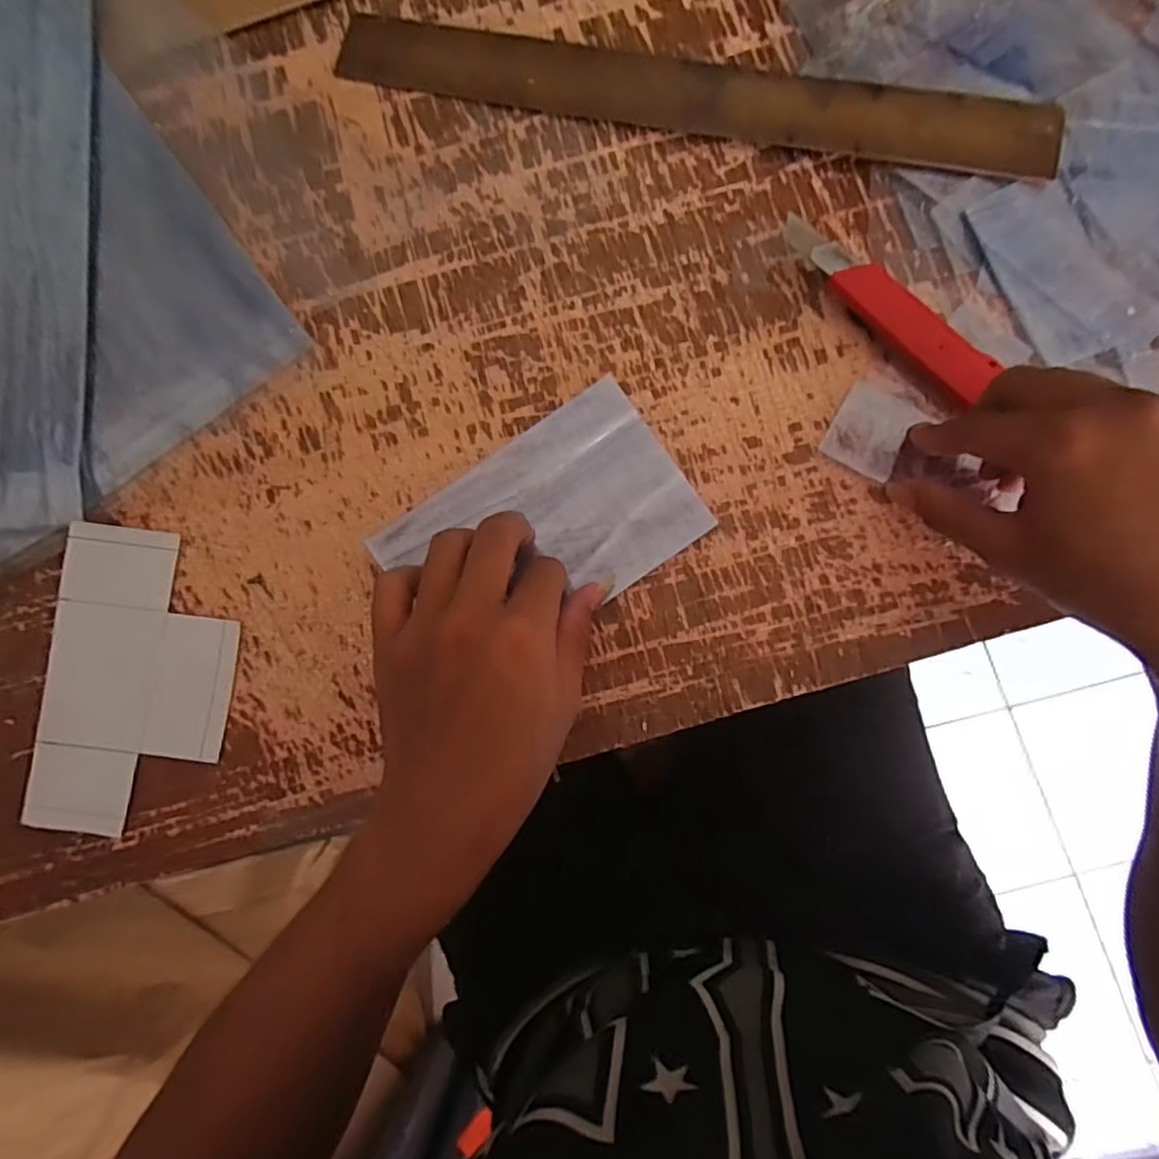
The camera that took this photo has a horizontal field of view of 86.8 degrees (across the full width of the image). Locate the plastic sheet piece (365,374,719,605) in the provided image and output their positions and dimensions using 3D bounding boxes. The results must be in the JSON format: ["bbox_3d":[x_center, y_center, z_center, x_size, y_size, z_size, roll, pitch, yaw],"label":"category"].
[{"bbox_3d":[-0.020,-0.029,0.345,0.162,0.009,0.105,-34,81,-2],"label":"plastic sheet piece"}]

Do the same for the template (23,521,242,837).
[{"bbox_3d":[-0.247,0.056,0.341,0.103,0.017,0.164,6,82,4],"label":"template"}]

